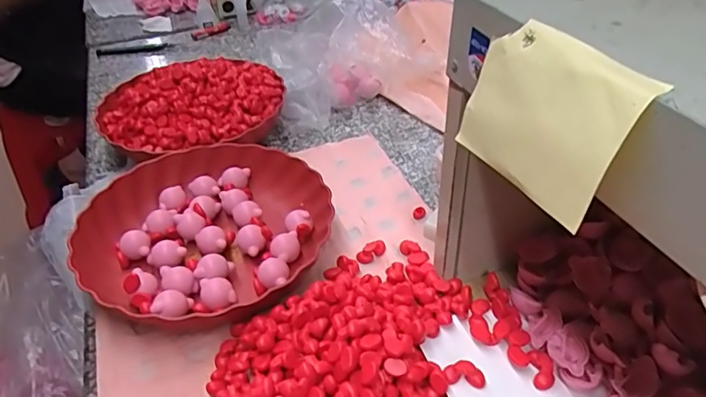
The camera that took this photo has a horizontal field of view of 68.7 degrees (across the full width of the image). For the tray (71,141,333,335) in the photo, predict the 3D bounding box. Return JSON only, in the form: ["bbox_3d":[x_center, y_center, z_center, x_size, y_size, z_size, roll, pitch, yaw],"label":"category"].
[{"bbox_3d":[-0.145,0.033,0.523,0.237,0.047,0.238,7,41,13],"label":"tray"}]

